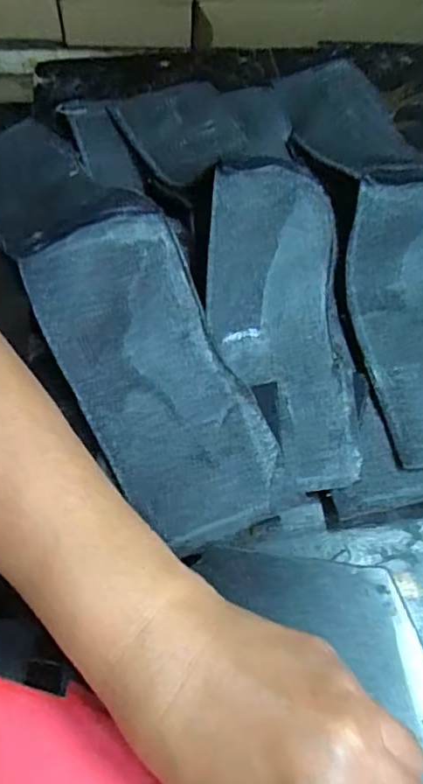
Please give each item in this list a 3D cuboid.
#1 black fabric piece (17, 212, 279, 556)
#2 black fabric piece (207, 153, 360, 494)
[{"bbox_3d":[-0.033,-0.009,0.334,0.090,0.025,0.184,-23,78,-16],"label":"black fabric piece"},{"bbox_3d":[0.045,-0.040,0.348,0.090,0.041,0.195,-9,79,-8],"label":"black fabric piece"}]

